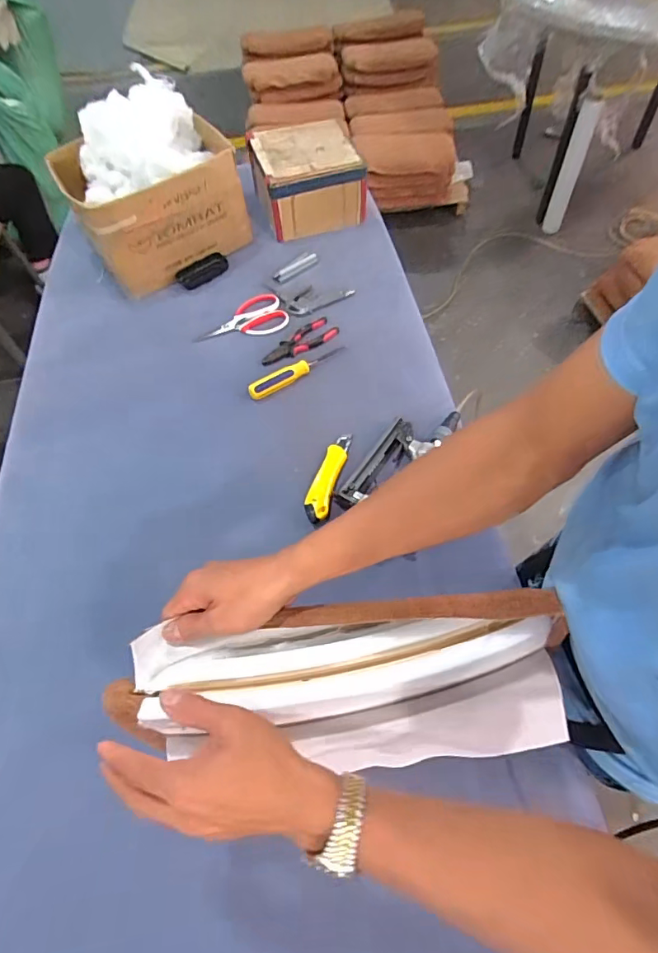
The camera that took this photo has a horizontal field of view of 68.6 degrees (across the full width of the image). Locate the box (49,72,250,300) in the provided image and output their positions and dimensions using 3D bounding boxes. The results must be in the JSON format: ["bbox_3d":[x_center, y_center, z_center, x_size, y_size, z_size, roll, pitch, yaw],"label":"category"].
[{"bbox_3d":[-0.346,-0.565,0.975,0.306,0.244,0.242,-27,61,-13],"label":"box"}]

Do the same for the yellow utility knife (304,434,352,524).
[{"bbox_3d":[-0.003,-0.003,0.742,0.039,0.013,0.164,13,60,11],"label":"yellow utility knife"}]

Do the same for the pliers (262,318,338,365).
[{"bbox_3d":[-0.057,-0.251,0.897,0.159,0.010,0.055,-33,62,-16],"label":"pliers"}]

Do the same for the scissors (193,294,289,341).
[{"bbox_3d":[-0.171,-0.304,0.939,0.173,0.014,0.099,-22,60,-10],"label":"scissors"}]

